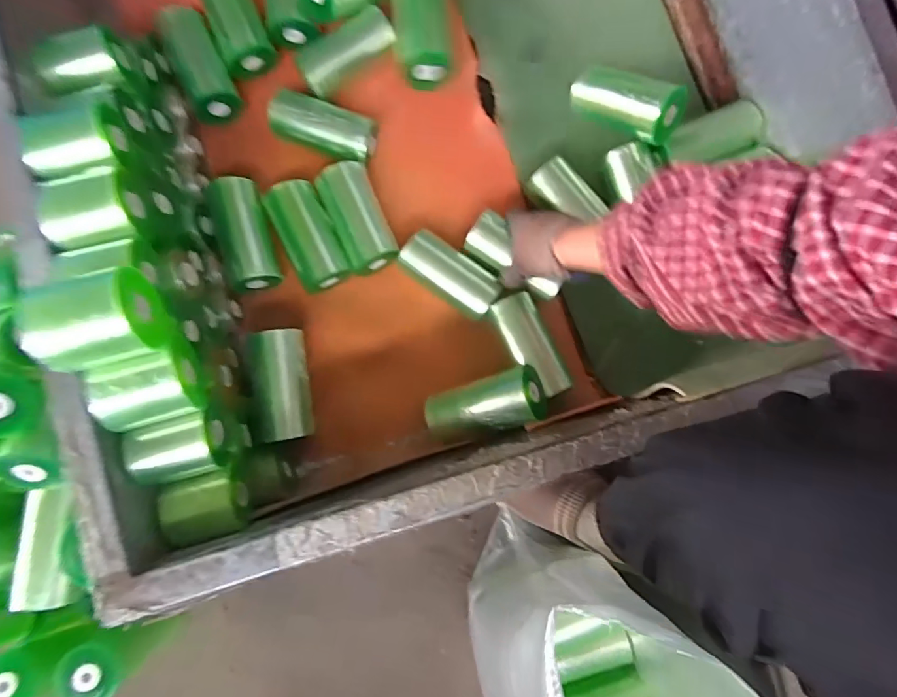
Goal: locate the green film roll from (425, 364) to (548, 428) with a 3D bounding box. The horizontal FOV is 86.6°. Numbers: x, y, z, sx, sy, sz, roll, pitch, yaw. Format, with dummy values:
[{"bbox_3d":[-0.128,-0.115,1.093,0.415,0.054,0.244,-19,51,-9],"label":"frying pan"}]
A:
[{"bbox_3d":[0.036,0.062,0.528,0.136,0.050,0.062,-12,73,20],"label":"green film roll"}]

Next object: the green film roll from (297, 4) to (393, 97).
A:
[{"bbox_3d":[-0.128,-0.369,0.595,0.126,0.044,0.052,-37,77,-8],"label":"green film roll"}]

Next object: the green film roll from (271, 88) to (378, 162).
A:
[{"bbox_3d":[-0.151,-0.268,0.582,0.126,0.051,0.054,17,76,6],"label":"green film roll"}]

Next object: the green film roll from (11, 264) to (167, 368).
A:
[{"bbox_3d":[-0.263,-0.021,0.356,0.073,0.055,0.063,-16,75,-3],"label":"green film roll"}]

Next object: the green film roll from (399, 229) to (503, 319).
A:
[{"bbox_3d":[0.003,-0.089,0.567,0.121,0.044,0.056,35,78,10],"label":"green film roll"}]

